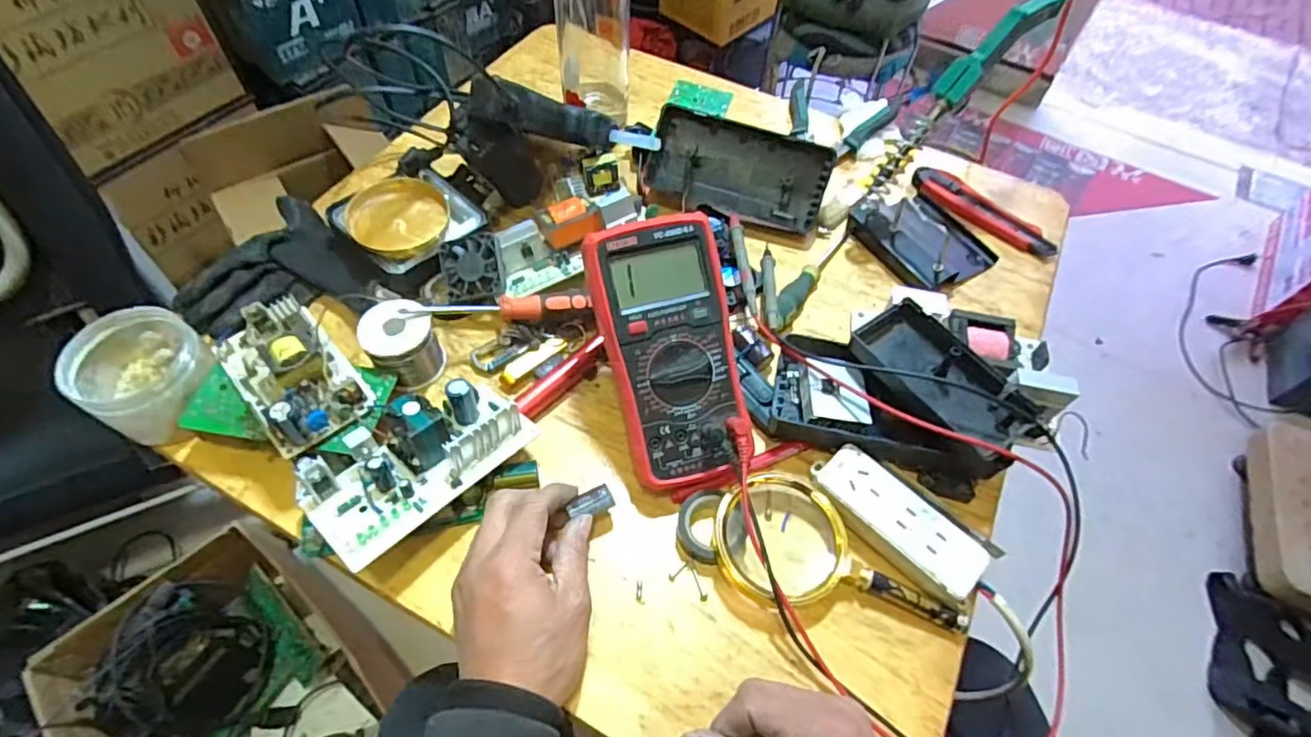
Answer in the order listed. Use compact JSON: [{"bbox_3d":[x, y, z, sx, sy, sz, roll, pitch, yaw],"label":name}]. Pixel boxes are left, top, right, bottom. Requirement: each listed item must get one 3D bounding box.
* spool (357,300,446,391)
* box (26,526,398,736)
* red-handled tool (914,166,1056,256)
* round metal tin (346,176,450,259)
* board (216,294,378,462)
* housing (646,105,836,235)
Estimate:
[{"bbox_3d":[-0.200,-0.020,0.492,0.053,0.055,0.055,-27,62,-19],"label":"spool"},{"bbox_3d":[-0.493,0.433,0.751,0.395,0.163,0.262,39,63,21],"label":"box"},{"bbox_3d":[0.329,-0.160,0.628,0.149,0.024,0.032,37,63,20],"label":"red-handled tool"},{"bbox_3d":[-0.227,-0.133,0.547,0.082,0.018,0.083,-6,57,-6],"label":"round metal tin"},{"bbox_3d":[-0.267,-0.002,0.449,0.071,0.035,0.127,-37,65,-23],"label":"board"},{"bbox_3d":[0.080,-0.193,0.605,0.169,0.088,0.025,21,16,7],"label":"housing"}]

